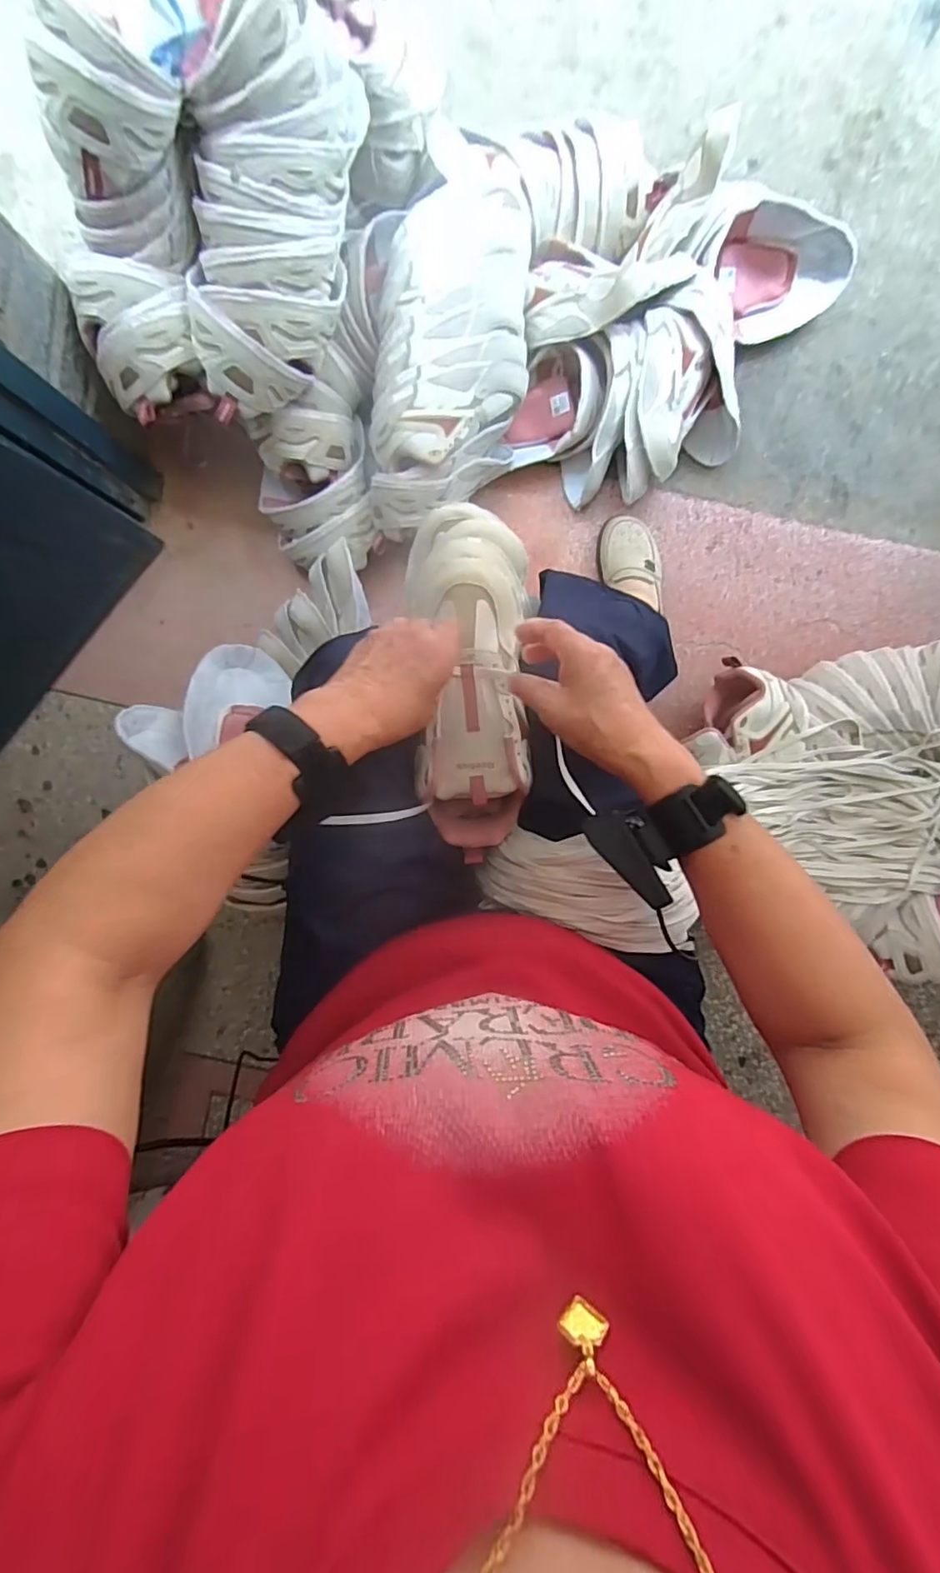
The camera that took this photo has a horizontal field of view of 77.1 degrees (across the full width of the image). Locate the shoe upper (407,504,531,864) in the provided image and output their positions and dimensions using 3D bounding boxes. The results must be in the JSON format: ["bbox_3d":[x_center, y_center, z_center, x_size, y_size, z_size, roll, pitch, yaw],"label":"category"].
[{"bbox_3d":[-0.002,-0.103,0.507,0.100,0.101,0.315,-1,86,4],"label":"shoe upper"}]

